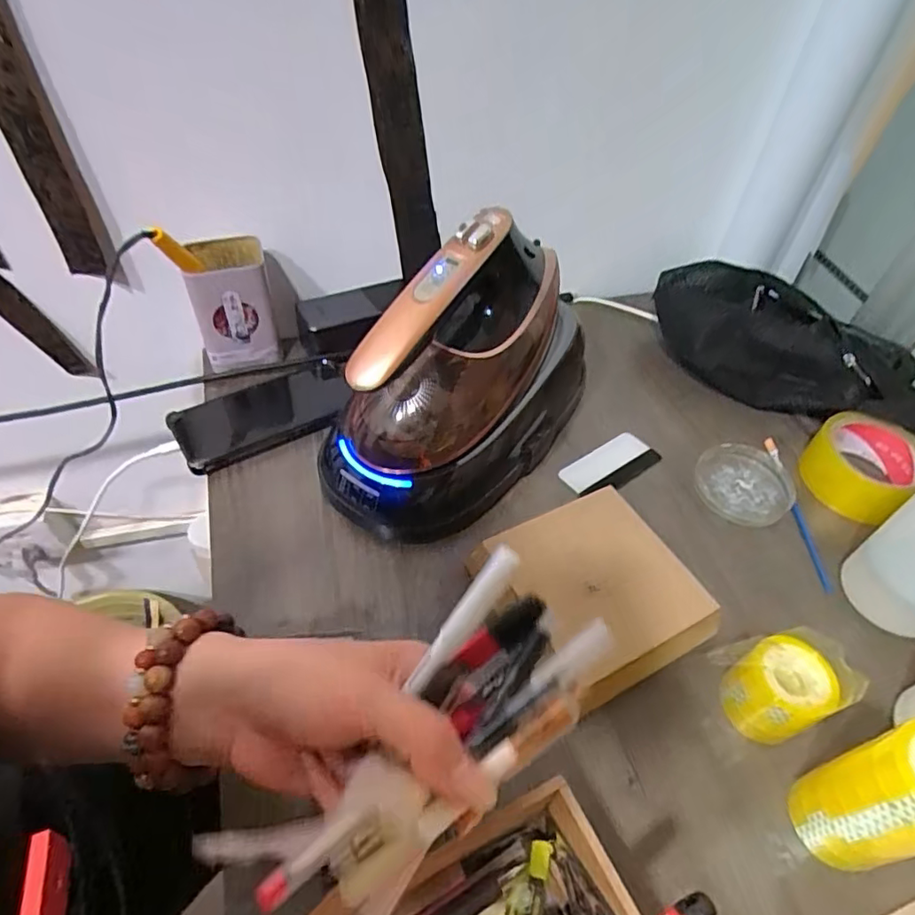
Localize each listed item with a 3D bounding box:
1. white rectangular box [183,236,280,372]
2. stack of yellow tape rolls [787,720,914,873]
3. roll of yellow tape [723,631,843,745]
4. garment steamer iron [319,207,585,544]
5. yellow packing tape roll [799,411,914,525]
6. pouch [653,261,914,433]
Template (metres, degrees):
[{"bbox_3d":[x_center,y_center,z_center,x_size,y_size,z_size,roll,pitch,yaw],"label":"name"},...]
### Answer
[{"bbox_3d":[-0.220,-0.149,0.572,0.071,0.122,0.071,-10,50,-14],"label":"white rectangular box"},{"bbox_3d":[0.232,0.189,0.316,0.047,0.111,0.050,-12,50,-16],"label":"stack of yellow tape rolls"},{"bbox_3d":[0.206,0.153,0.379,0.044,0.063,0.054,-21,53,-22],"label":"roll of yellow tape"},{"bbox_3d":[0.001,-0.077,0.475,0.150,0.198,0.248,34,54,24],"label":"garment steamer iron"},{"bbox_3d":[0.375,0.005,0.536,0.088,0.045,0.094,-28,56,-27],"label":"yellow packing tape roll"},{"bbox_3d":[0.347,-0.129,0.641,0.268,0.067,0.157,32,53,22],"label":"pouch"}]

